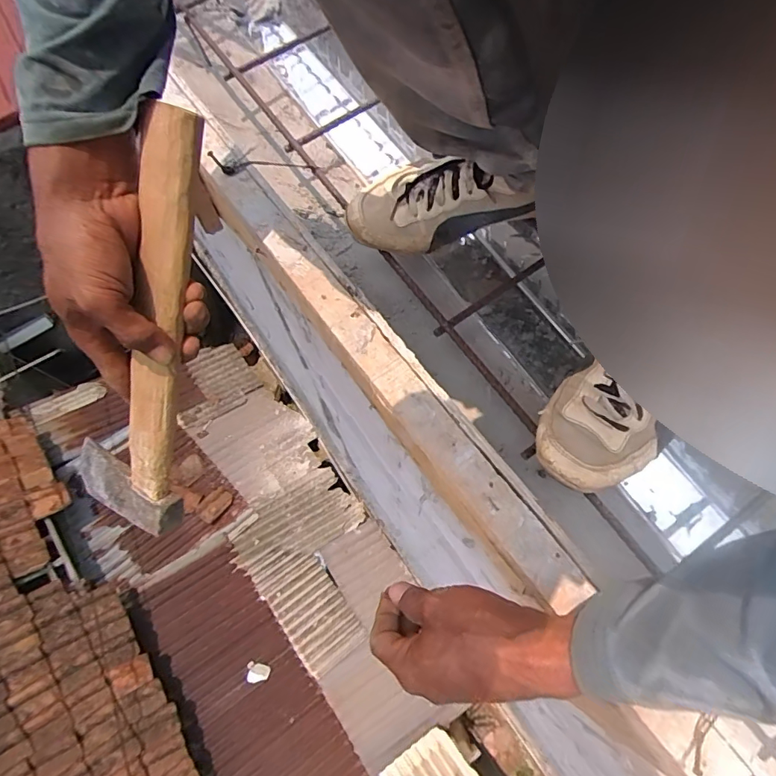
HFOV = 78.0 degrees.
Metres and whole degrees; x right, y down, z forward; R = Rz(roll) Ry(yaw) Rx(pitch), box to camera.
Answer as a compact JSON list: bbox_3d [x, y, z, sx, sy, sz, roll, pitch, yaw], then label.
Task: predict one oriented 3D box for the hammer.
[{"bbox_3d":[-0.186,-0.032,0.363,0.106,0.024,0.328,25,114,12],"label":"hammer"}]

